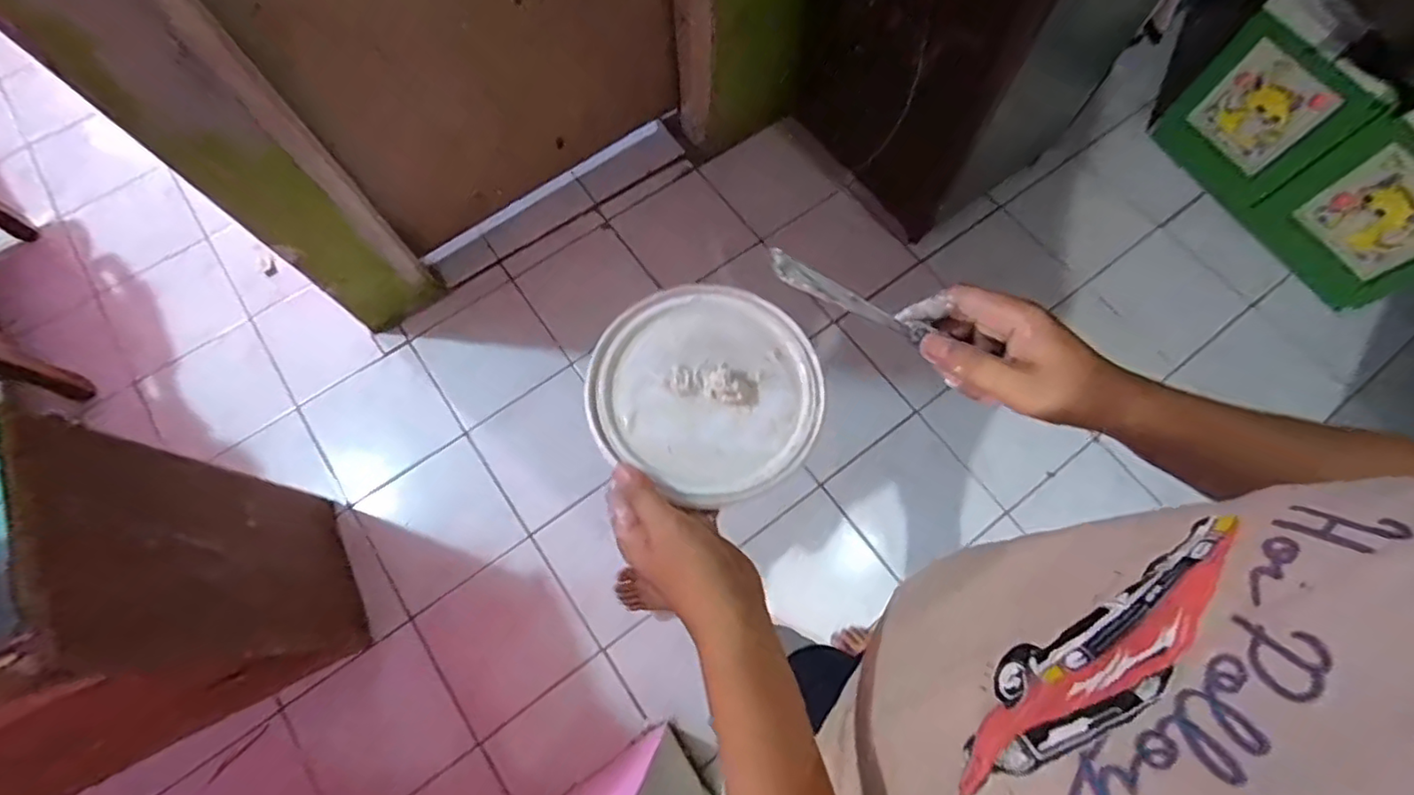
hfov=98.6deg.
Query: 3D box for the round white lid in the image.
[{"bbox_3d":[0.001,-0.008,0.466,0.169,0.021,0.165,-1,70,2],"label":"round white lid"}]

